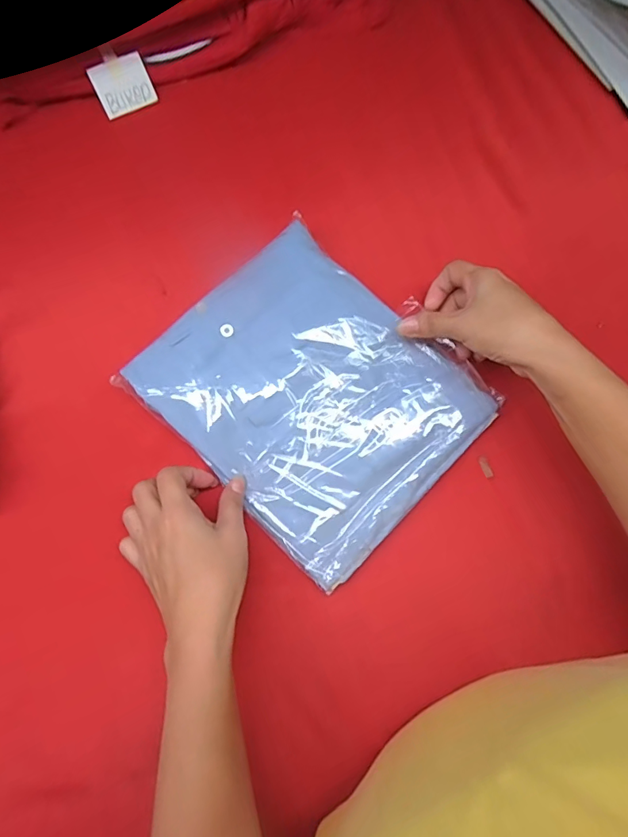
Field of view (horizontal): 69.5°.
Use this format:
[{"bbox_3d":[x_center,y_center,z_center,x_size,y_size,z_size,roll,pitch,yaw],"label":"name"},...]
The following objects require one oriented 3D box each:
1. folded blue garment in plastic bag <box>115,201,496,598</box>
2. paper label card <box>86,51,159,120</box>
[{"bbox_3d":[0.001,-0.023,0.377,0.210,0.024,0.244,-44,82,-9],"label":"folded blue garment in plastic bag"},{"bbox_3d":[-0.190,-0.331,0.451,0.053,0.042,0.004,-25,39,-4],"label":"paper label card"}]

